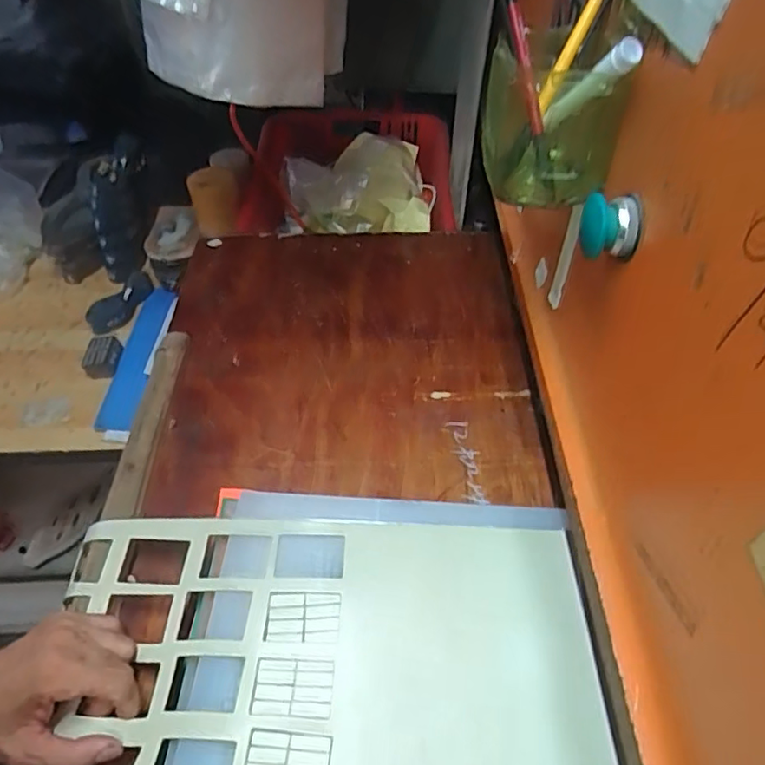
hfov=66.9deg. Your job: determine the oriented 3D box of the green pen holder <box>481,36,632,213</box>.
[{"bbox_3d":[0.111,-0.176,0.387,0.083,0.087,0.096,8,48,-1],"label":"green pen holder"}]

